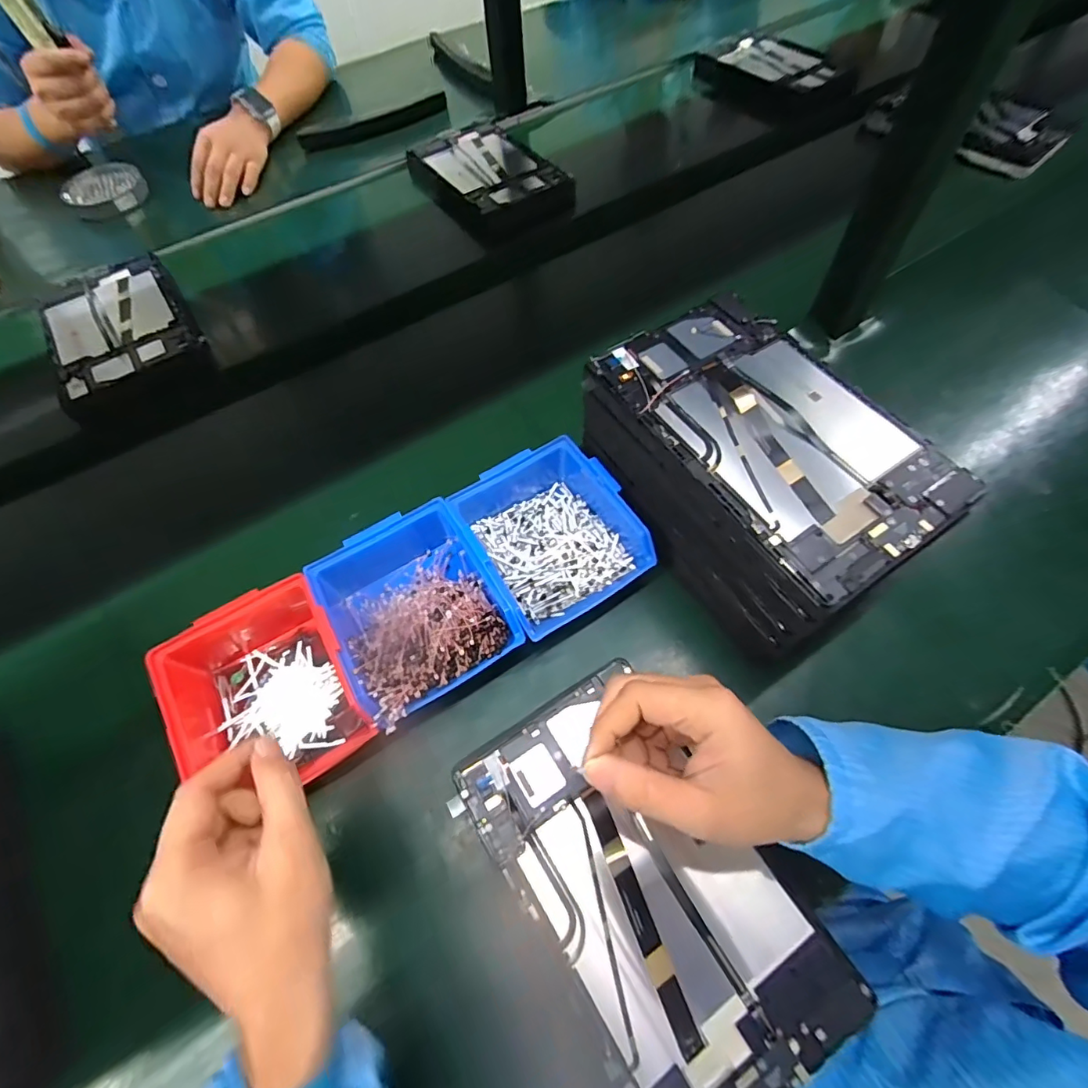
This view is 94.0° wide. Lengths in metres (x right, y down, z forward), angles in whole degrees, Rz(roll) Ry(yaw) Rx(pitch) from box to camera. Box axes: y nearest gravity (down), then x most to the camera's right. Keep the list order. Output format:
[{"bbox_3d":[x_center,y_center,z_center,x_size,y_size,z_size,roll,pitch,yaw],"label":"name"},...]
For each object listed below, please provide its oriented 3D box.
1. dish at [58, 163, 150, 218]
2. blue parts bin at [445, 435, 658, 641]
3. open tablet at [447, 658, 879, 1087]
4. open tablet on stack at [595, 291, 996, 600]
[{"bbox_3d":[-0.691,-0.561,0.798,0.112,0.027,0.133,-34,65,-15],"label":"dish"},{"bbox_3d":[0.001,-0.013,0.432,0.125,0.064,0.154,-27,63,-11],"label":"blue parts bin"},{"bbox_3d":[0.061,0.215,0.326,0.144,0.013,0.241,-33,65,-14],"label":"open tablet"},{"bbox_3d":[0.161,-0.087,0.358,0.145,0.013,0.239,-31,64,-13],"label":"open tablet on stack"}]

